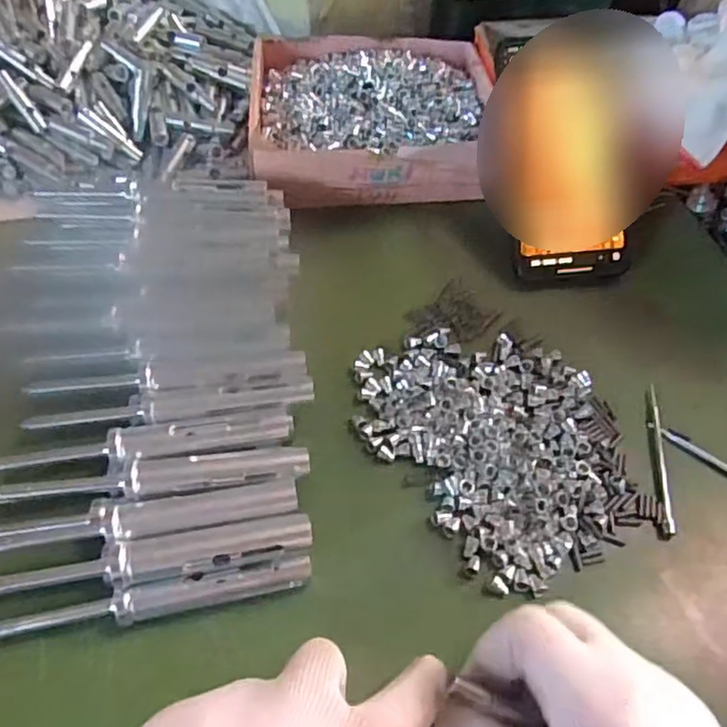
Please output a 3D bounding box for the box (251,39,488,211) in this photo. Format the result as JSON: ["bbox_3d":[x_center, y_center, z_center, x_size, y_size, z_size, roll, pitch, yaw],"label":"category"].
[{"bbox_3d":[0.008,-0.184,0.477,0.179,0.041,0.154,-5,56,-4],"label":"box"}]

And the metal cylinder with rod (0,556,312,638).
[{"bbox_3d":[-0.095,0.107,0.289,0.142,0.018,0.014,-8,56,-6],"label":"metal cylinder with rod"}]

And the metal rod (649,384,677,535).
[{"bbox_3d":[0.162,0.050,0.349,0.006,0.007,0.091,9,56,6],"label":"metal rod"}]

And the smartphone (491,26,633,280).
[{"bbox_3d":[0.130,-0.131,0.414,0.073,0.014,0.154,-6,97,7],"label":"smartphone"}]

